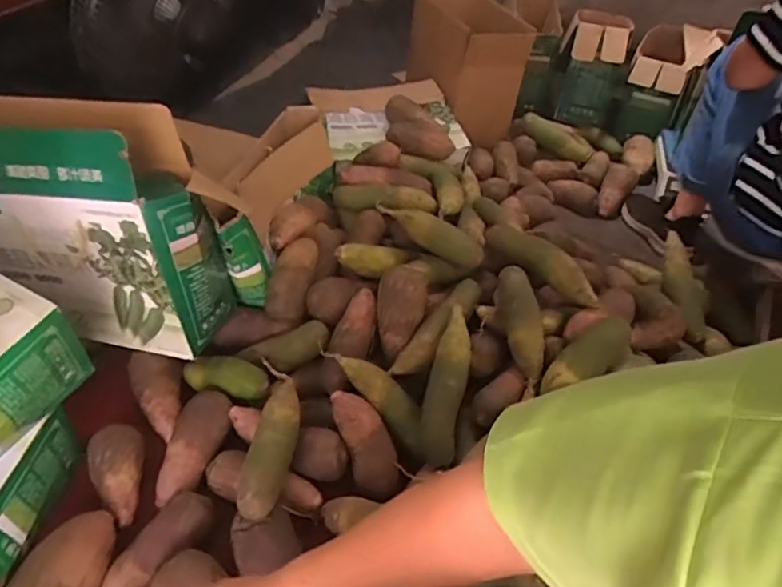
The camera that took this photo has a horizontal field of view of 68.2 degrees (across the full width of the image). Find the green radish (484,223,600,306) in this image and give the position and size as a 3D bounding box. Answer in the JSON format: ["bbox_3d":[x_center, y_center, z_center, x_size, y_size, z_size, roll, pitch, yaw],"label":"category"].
[{"bbox_3d":[0.258,-0.054,0.970,0.218,0.052,0.066,34,49,27],"label":"green radish"}]

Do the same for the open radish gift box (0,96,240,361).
[{"bbox_3d":[-0.475,-0.115,0.880,0.424,0.334,0.139,15,43,10],"label":"open radish gift box"}]

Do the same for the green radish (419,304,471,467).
[{"bbox_3d":[0.084,0.131,0.862,0.055,0.050,0.235,11,74,5],"label":"green radish"}]

